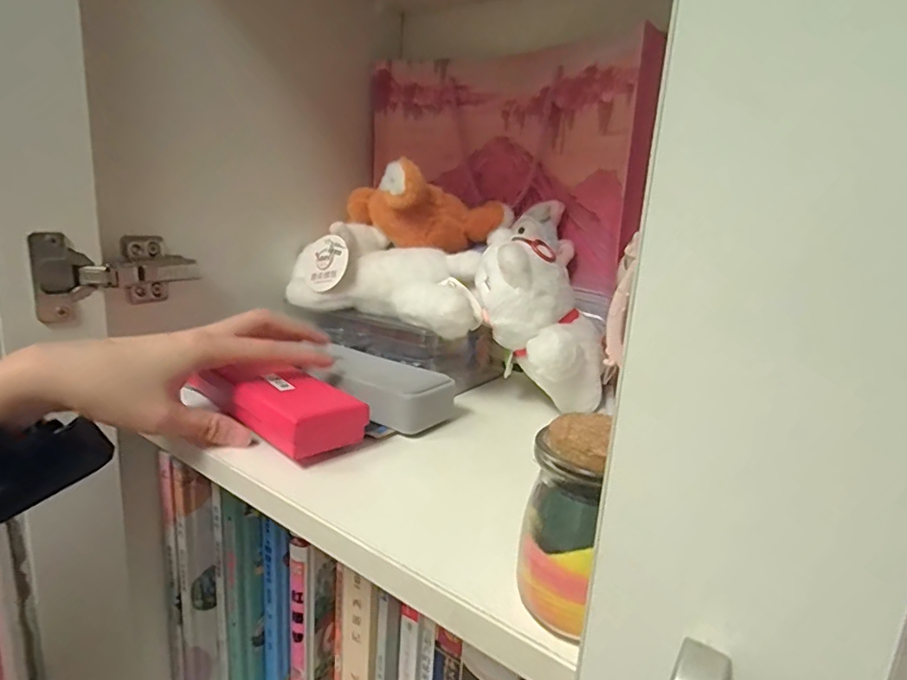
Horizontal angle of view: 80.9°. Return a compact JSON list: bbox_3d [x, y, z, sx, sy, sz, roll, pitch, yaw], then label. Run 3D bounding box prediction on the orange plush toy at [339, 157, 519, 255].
[{"bbox_3d":[-0.025,-0.114,0.463,0.151,0.063,0.069,4,14,3],"label":"orange plush toy"}]

